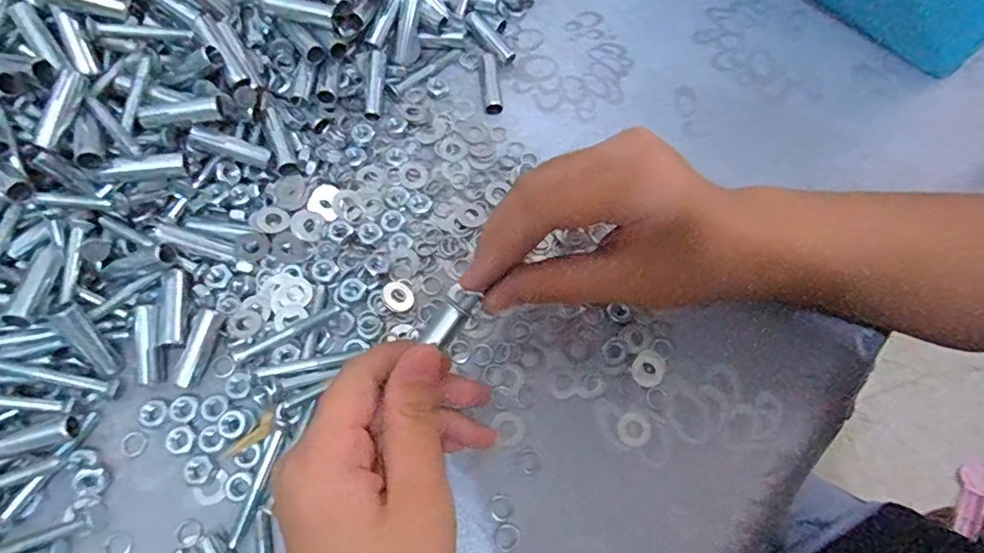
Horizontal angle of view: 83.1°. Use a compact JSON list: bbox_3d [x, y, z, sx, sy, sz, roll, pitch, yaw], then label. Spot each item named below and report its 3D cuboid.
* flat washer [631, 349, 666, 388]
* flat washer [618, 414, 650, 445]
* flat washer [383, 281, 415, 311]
[{"bbox_3d":[0.080,0.047,0.283,0.016,0.004,0.019,43,71,14],"label":"flat washer"},{"bbox_3d":[0.070,0.074,0.269,0.016,0.004,0.016,42,72,13],"label":"flat washer"},{"bbox_3d":[-0.049,0.010,0.288,0.014,0.004,0.017,-30,73,-14],"label":"flat washer"}]

